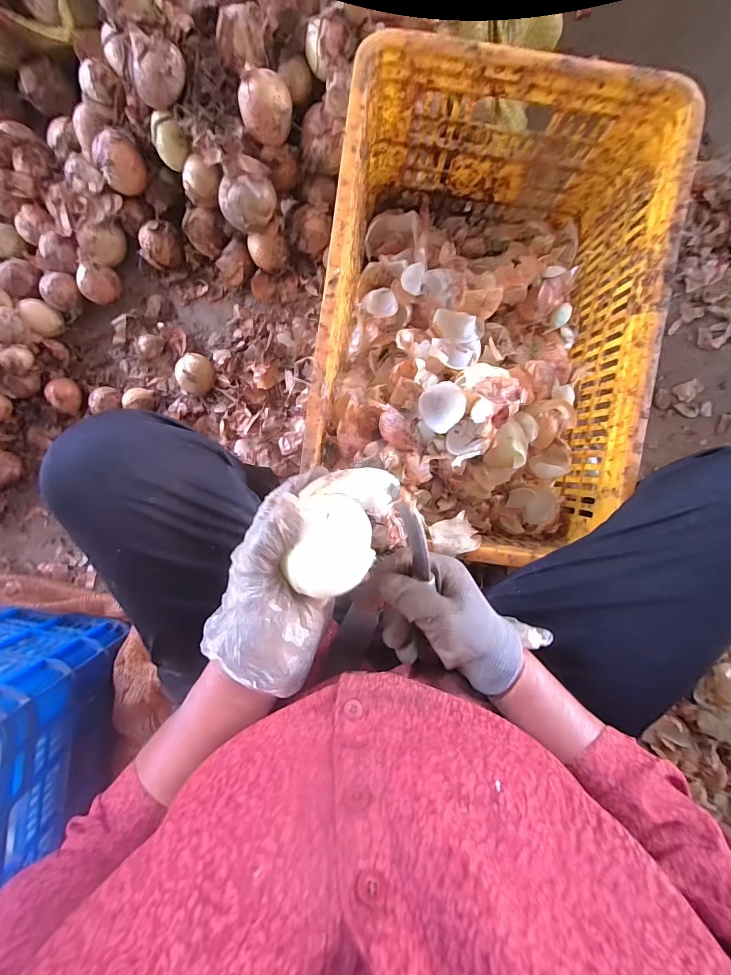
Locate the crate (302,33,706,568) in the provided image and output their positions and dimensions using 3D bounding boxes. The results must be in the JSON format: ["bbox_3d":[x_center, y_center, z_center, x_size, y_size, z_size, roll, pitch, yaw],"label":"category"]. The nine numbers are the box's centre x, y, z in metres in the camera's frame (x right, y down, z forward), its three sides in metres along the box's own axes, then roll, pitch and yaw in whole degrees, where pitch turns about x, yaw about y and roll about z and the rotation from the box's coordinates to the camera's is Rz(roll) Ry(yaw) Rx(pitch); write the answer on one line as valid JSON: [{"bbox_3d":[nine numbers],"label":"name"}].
[{"bbox_3d":[0.133,-0.188,0.507,0.344,0.231,0.493,9,93,-1],"label":"crate"}]

